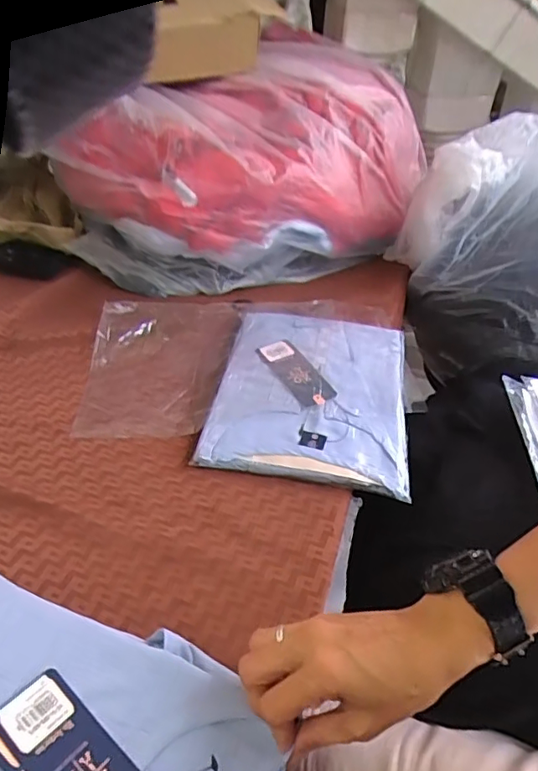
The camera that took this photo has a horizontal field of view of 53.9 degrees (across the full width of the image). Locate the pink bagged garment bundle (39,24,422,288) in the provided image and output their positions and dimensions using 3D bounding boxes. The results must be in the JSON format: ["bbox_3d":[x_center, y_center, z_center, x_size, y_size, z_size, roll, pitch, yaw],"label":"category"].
[{"bbox_3d":[-0.002,-0.319,0.784,0.493,0.258,0.291,-29,48,-31],"label":"pink bagged garment bundle"}]

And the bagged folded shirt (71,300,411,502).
[{"bbox_3d":[-0.031,-0.018,0.640,0.380,0.041,0.292,7,40,5],"label":"bagged folded shirt"}]

